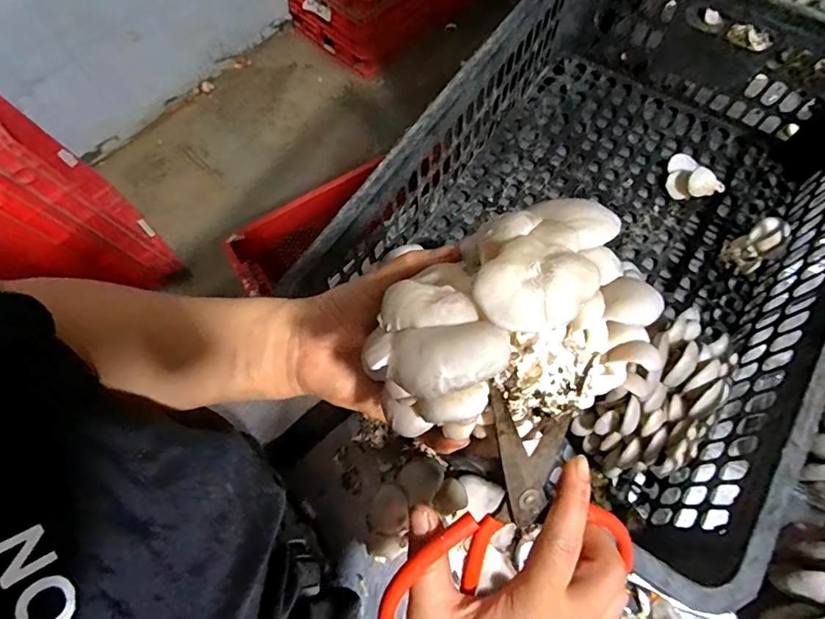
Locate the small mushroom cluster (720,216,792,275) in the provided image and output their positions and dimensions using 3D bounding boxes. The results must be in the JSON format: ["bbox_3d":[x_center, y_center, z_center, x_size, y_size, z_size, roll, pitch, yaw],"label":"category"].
[{"bbox_3d":[0.392,-0.071,0.552,0.060,0.058,0.044,-29,70,-11],"label":"small mushroom cluster"}]

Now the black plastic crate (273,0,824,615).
[{"bbox_3d":[0.209,-0.099,0.506,0.384,0.162,0.579,32,72,13],"label":"black plastic crate"}]

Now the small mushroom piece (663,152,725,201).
[{"bbox_3d":[0.348,-0.164,0.610,0.049,0.025,0.069,-31,71,-11],"label":"small mushroom piece"}]

